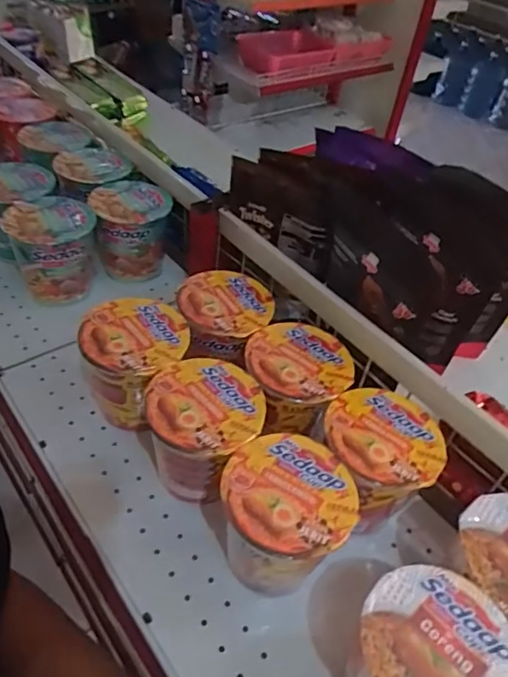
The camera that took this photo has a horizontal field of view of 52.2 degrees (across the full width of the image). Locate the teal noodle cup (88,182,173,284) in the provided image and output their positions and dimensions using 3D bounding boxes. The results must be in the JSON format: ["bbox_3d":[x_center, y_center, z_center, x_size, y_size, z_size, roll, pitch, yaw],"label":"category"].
[{"bbox_3d":[-0.166,-0.143,0.716,0.098,0.107,0.085,-5,46,-13],"label":"teal noodle cup"}]

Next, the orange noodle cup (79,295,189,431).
[{"bbox_3d":[-0.123,0.032,0.549,0.100,0.108,0.101,4,45,-4],"label":"orange noodle cup"}]

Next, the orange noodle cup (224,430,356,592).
[{"bbox_3d":[0.025,0.156,0.451,0.102,0.106,0.107,4,45,-4],"label":"orange noodle cup"}]

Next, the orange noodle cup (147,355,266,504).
[{"bbox_3d":[-0.046,0.090,0.499,0.097,0.100,0.104,4,45,-4],"label":"orange noodle cup"}]

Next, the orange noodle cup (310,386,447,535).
[{"bbox_3d":[0.114,0.122,0.501,0.110,0.103,0.104,4,45,-4],"label":"orange noodle cup"}]

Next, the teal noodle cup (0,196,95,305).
[{"bbox_3d":[-0.254,-0.111,0.662,0.099,0.105,0.101,-6,46,-13],"label":"teal noodle cup"}]

